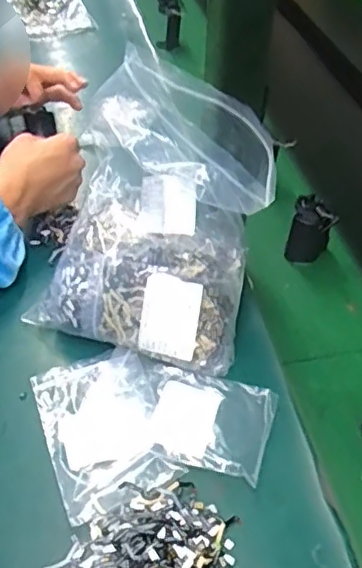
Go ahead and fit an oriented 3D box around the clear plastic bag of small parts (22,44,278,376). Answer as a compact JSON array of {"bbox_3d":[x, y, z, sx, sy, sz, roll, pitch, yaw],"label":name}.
[{"bbox_3d":[-0.024,-0.058,0.537,0.190,0.207,0.161,16,47,15],"label":"clear plastic bag of small parts"}]

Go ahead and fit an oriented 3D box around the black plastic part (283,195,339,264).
[{"bbox_3d":[0.145,-0.059,0.661,0.046,0.073,0.032,8,39,9],"label":"black plastic part"}]

